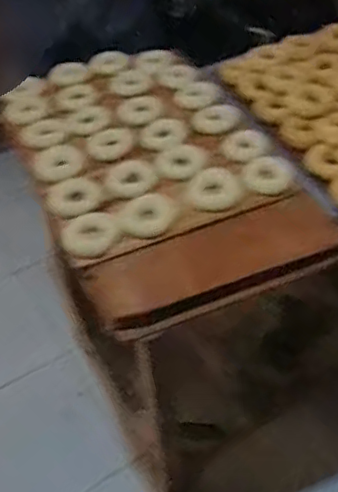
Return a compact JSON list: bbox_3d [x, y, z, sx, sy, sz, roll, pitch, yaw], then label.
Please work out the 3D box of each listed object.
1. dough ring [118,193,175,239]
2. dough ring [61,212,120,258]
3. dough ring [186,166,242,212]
[{"bbox_3d":[-0.034,-0.049,0.963,0.093,0.023,0.073,-30,51,-23],"label":"dough ring"},{"bbox_3d":[-0.131,-0.024,0.947,0.085,0.017,0.086,-2,45,2],"label":"dough ring"},{"bbox_3d":[0.076,-0.097,0.993,0.087,0.020,0.087,-2,45,2],"label":"dough ring"}]

